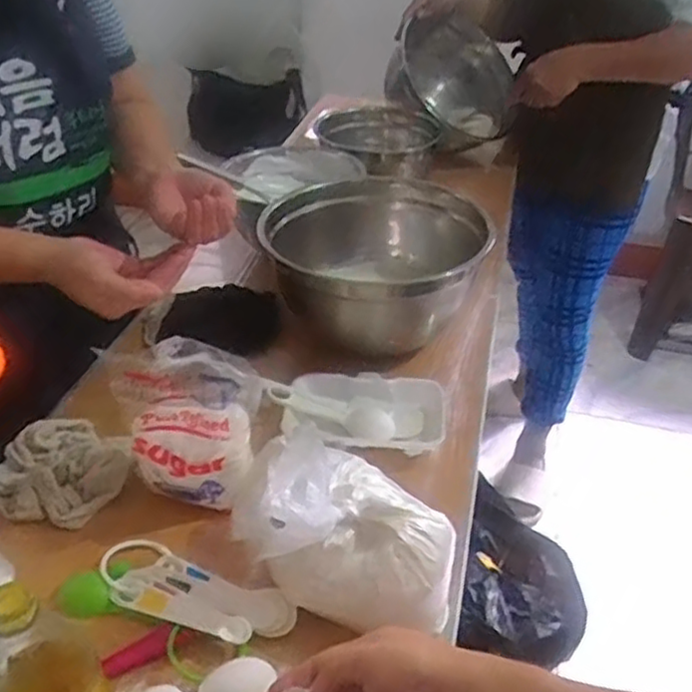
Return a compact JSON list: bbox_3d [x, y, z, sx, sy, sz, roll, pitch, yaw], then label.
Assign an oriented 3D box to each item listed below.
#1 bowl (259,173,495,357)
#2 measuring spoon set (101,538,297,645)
[{"bbox_3d":[0.032,-0.107,0.883,0.260,0.132,0.264,1,37,-1],"label":"bowl"},{"bbox_3d":[-0.132,0.205,0.588,0.180,0.028,0.064,20,41,23],"label":"measuring spoon set"}]

